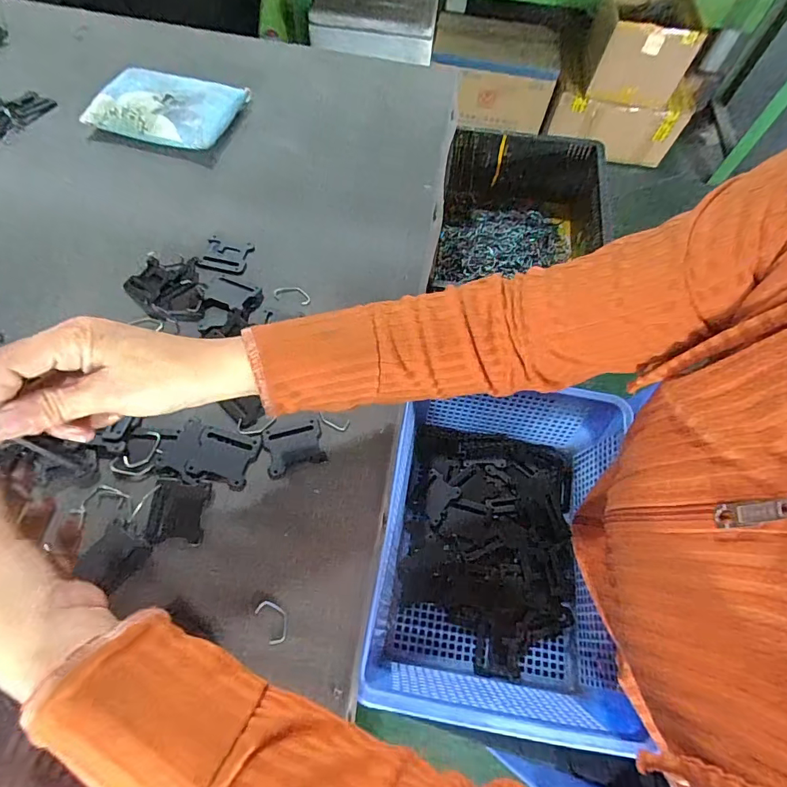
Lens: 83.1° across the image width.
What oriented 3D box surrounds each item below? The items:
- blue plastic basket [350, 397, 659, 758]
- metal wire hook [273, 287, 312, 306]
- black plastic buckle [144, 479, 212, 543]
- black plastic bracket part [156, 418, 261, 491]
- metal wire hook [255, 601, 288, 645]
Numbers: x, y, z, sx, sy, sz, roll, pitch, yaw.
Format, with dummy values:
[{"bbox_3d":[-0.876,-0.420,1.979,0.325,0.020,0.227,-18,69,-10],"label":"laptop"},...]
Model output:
[{"bbox_3d":[0.103,0.141,0.430,0.204,0.101,0.284,10,64,2],"label":"blue plastic basket"},{"bbox_3d":[-0.103,-0.102,0.457,0.038,0.005,0.020,8,63,1],"label":"metal wire hook"},{"bbox_3d":[-0.171,0.093,0.353,0.042,0.005,0.046,2,63,-2],"label":"black plastic buckle"},{"bbox_3d":[-0.155,0.051,0.373,0.072,0.006,0.050,15,64,5],"label":"black plastic bracket part"},{"bbox_3d":[-0.088,0.167,0.327,0.018,0.004,0.030,-31,69,-17],"label":"metal wire hook"}]

